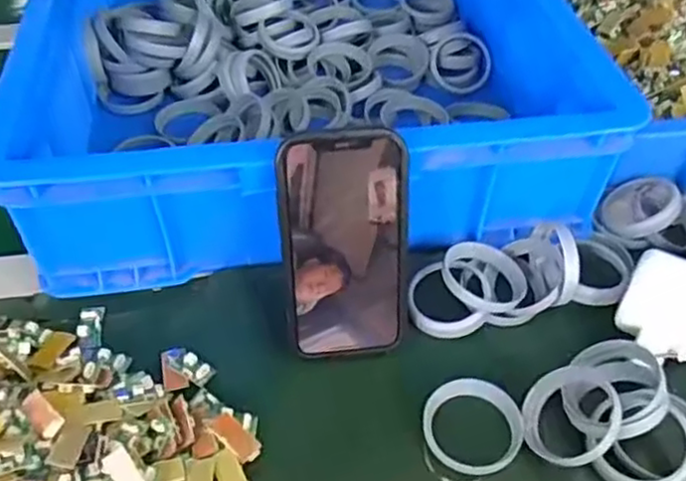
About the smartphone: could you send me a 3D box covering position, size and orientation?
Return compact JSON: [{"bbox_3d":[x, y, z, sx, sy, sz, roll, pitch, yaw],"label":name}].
[{"bbox_3d":[0.002,0.007,0.414,0.077,0.148,0.006,-6,22,-4],"label":"smartphone"}]

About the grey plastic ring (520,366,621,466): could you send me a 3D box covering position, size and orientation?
[{"bbox_3d":[0.135,0.100,0.398,0.058,0.013,0.059,-30,38,25],"label":"grey plastic ring"}]

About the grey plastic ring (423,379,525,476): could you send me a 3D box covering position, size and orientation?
[{"bbox_3d":[0.078,0.112,0.406,0.059,0.011,0.056,0,47,0],"label":"grey plastic ring"}]

